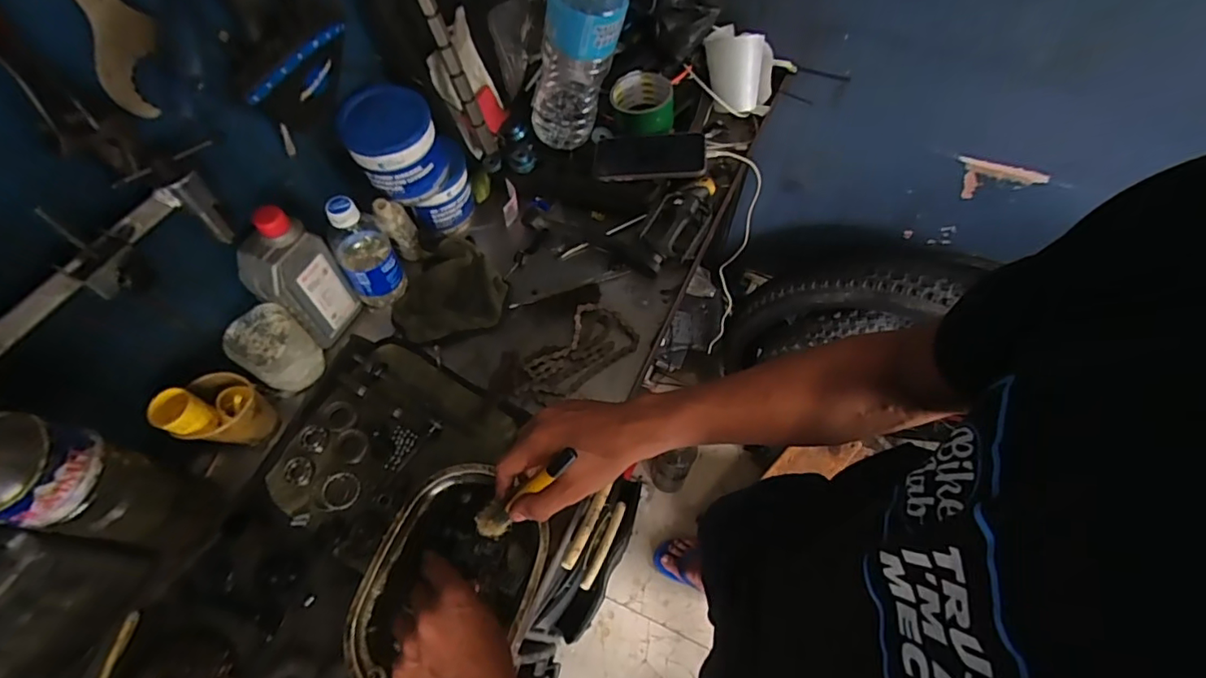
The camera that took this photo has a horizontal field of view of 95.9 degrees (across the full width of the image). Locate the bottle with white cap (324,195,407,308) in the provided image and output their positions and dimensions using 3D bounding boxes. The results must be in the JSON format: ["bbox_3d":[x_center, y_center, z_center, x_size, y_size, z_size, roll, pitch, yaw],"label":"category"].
[{"bbox_3d":[-0.286,-0.104,0.647,0.064,0.152,0.060,-30,64,-15],"label":"bottle with white cap"}]

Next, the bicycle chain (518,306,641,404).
[{"bbox_3d":[-0.035,0.017,0.660,0.149,0.019,0.078,-35,66,-17],"label":"bicycle chain"}]

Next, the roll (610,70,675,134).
[{"bbox_3d":[0.055,-0.326,0.765,0.087,0.050,0.087,1,61,2],"label":"roll"}]

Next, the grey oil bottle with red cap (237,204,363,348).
[{"bbox_3d":[-0.346,-0.068,0.615,0.052,0.169,0.078,22,63,13],"label":"grey oil bottle with red cap"}]

